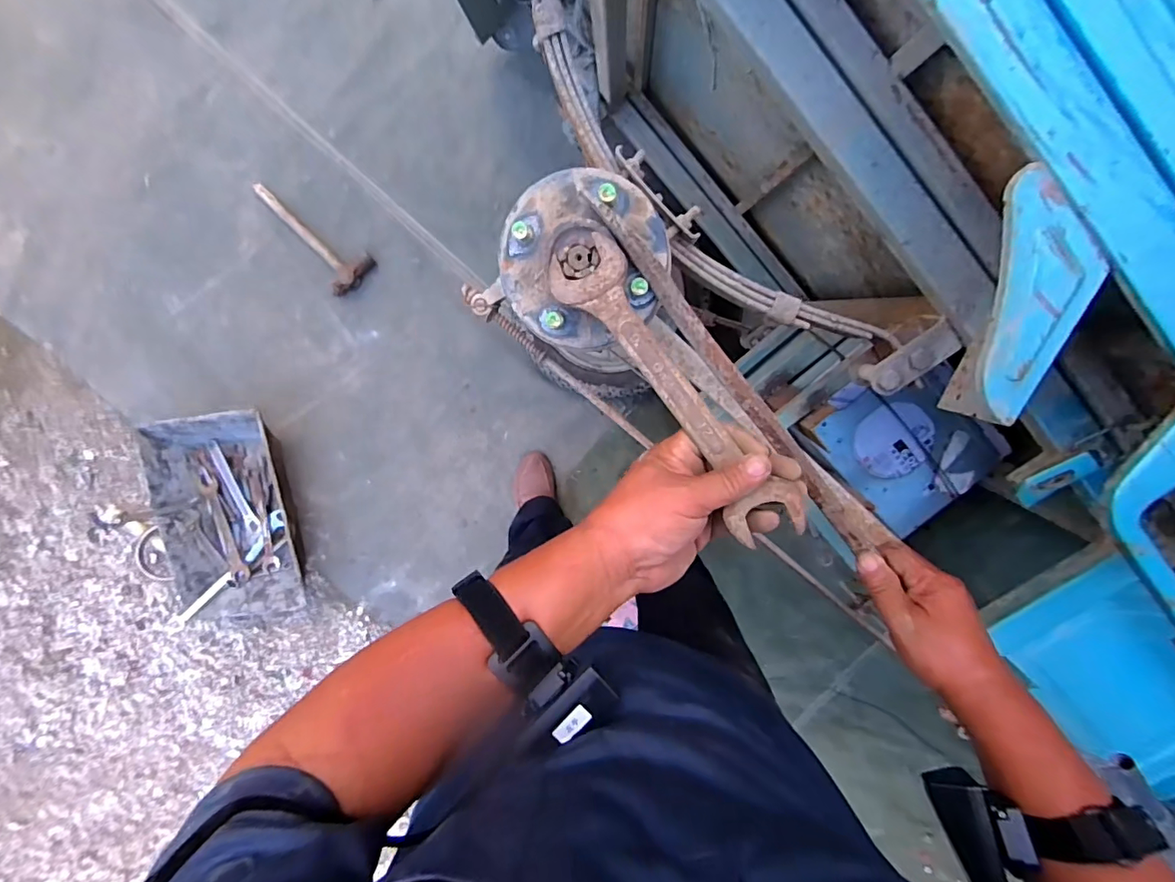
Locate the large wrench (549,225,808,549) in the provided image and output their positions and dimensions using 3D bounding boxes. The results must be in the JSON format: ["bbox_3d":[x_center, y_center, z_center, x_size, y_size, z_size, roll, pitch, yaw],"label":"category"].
[{"bbox_3d":[0.055,-0.049,0.357,0.054,0.017,0.268,-36,78,6],"label":"large wrench"}]

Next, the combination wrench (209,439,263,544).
[{"bbox_3d":[-0.862,0.122,1.238,0.048,0.014,0.260,-18,98,4],"label":"combination wrench"}]

